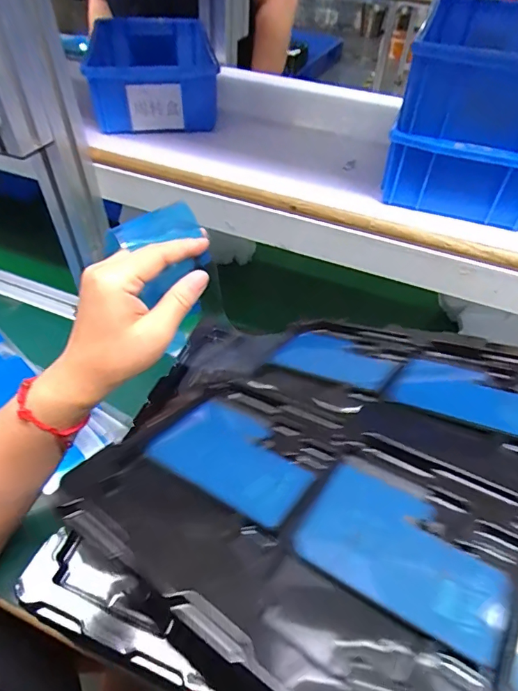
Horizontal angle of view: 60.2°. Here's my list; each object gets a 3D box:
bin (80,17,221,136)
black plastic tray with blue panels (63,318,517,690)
[{"bbox_3d":[-0.121,-0.321,0.526,0.131,0.061,0.196,-4,48,-7],"label":"bin"},{"bbox_3d":[0.085,0.068,0.252,0.338,0.032,0.280,18,42,24],"label":"black plastic tray with blue panels"}]

